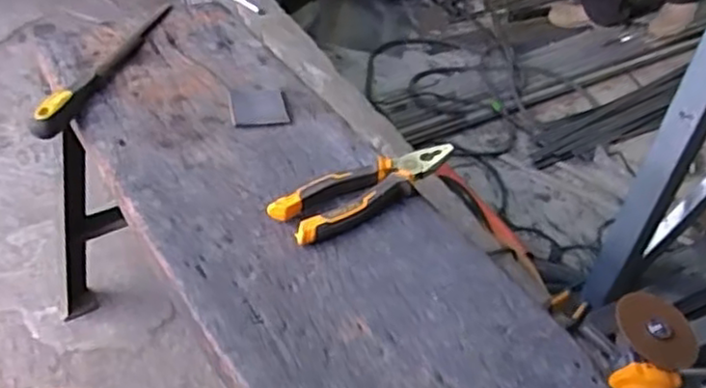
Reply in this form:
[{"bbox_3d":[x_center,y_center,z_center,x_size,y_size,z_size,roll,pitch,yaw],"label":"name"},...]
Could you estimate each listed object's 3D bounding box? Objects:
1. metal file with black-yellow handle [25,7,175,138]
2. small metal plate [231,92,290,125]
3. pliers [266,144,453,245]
[{"bbox_3d":[-0.276,-0.154,0.789,0.019,0.029,0.293,13,42,7],"label":"metal file with black-yellow handle"},{"bbox_3d":[-0.103,-0.095,0.756,0.057,0.009,0.072,-4,43,-13],"label":"small metal plate"},{"bbox_3d":[0.015,-0.008,0.652,0.187,0.024,0.052,-25,51,-31],"label":"pliers"}]

